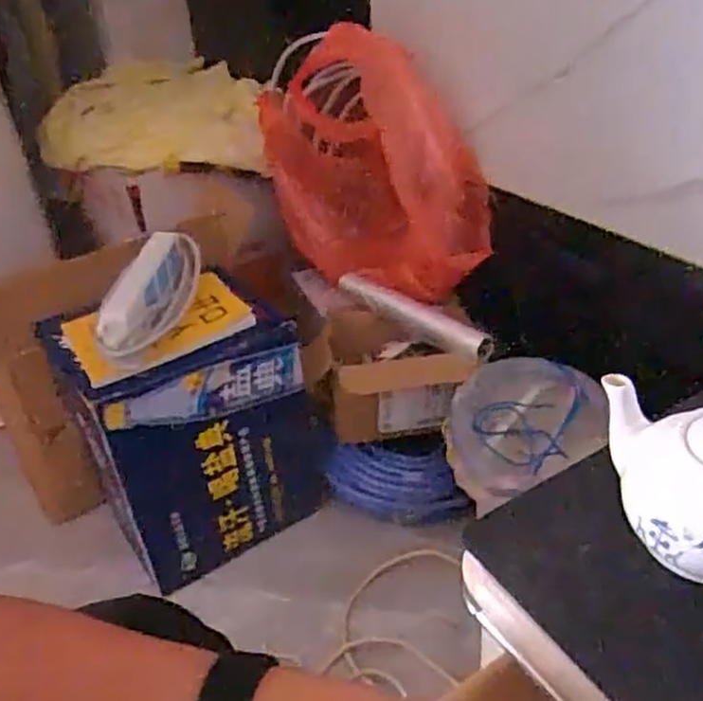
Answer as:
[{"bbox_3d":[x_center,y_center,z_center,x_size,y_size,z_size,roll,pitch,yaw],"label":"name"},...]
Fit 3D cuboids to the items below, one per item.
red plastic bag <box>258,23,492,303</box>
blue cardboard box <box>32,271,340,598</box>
[{"bbox_3d":[0.032,-0.273,1.071,0.124,0.322,0.395,-30,42,-30],"label":"red plastic bag"},{"bbox_3d":[-0.210,0.084,0.959,0.256,0.304,0.216,-21,39,-21],"label":"blue cardboard box"}]

